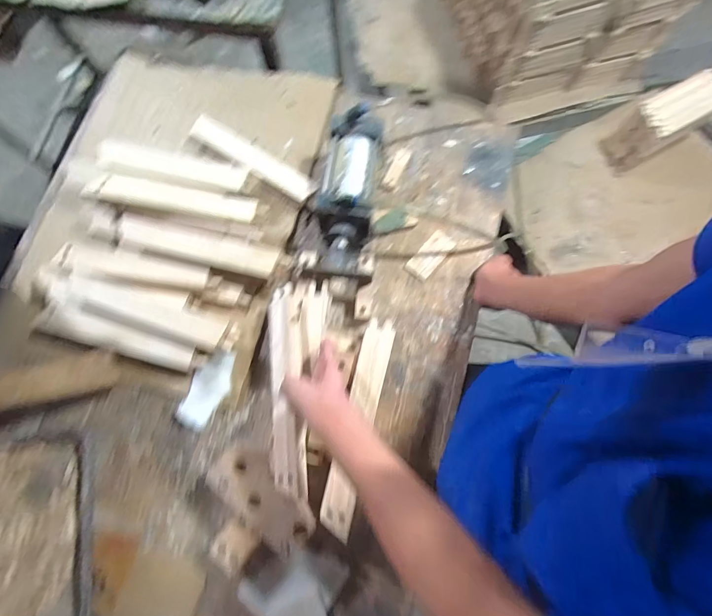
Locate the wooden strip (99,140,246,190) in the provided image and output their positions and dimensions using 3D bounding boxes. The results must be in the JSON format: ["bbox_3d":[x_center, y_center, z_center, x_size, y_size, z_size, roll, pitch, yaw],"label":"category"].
[{"bbox_3d":[-0.338,-0.262,0.674,0.279,0.020,0.054,12,74,6],"label":"wooden strip"}]

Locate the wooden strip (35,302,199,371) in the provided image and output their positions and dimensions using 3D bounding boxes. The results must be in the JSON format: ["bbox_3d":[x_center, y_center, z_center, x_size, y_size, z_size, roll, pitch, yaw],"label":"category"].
[{"bbox_3d":[-0.397,0.045,0.610,0.278,0.010,0.054,13,96,8],"label":"wooden strip"}]

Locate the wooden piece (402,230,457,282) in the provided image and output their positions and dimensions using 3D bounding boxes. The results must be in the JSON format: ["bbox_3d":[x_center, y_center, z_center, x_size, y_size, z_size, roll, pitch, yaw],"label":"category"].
[{"bbox_3d":[0.132,-0.095,0.657,0.043,0.010,0.093,41,79,13],"label":"wooden piece"}]

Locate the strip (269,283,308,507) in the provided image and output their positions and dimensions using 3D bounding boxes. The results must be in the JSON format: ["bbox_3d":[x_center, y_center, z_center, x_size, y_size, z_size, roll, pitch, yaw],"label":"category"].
[{"bbox_3d":[-0.106,0.113,0.557,0.043,0.025,0.302,-6,73,-2],"label":"strip"}]

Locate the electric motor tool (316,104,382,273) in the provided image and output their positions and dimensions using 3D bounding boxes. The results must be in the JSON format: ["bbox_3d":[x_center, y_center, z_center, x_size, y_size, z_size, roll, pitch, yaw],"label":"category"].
[{"bbox_3d":[-0.013,-0.186,0.629,0.099,0.117,0.267,7,75,4],"label":"electric motor tool"}]

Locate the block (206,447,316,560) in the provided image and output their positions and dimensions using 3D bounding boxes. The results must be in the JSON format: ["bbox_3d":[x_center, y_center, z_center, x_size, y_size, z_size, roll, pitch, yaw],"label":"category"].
[{"bbox_3d":[-0.129,0.263,0.512,0.157,0.032,0.068,39,79,12],"label":"block"}]

